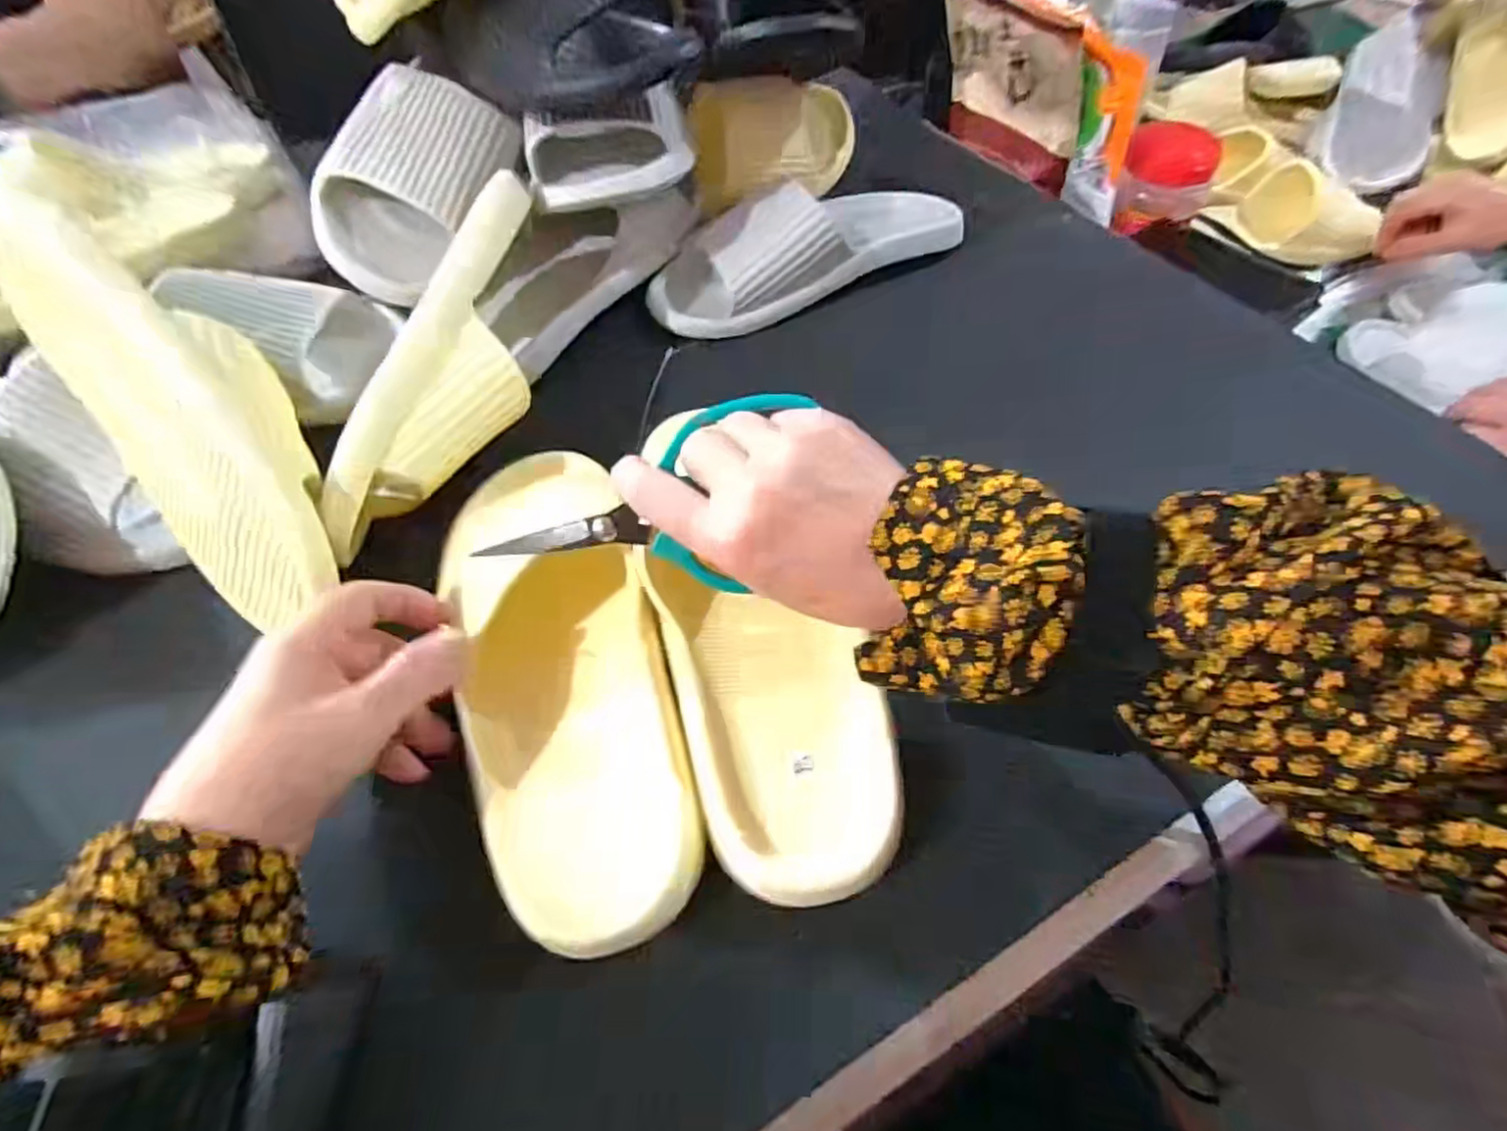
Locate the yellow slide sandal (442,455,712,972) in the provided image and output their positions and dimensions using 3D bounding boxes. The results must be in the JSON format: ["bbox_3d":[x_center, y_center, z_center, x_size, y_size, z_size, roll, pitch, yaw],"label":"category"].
[{"bbox_3d":[-0.093,0.045,0.333,0.090,0.056,0.250,-13,63,-11],"label":"yellow slide sandal"}]

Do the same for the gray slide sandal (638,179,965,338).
[{"bbox_3d":[0.048,-0.260,0.535,0.275,0.068,0.102,-22,57,-17],"label":"gray slide sandal"}]

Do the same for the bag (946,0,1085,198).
[{"bbox_3d":[0.245,-0.466,0.672,0.034,0.151,0.180,-31,55,-1],"label":"bag"}]

